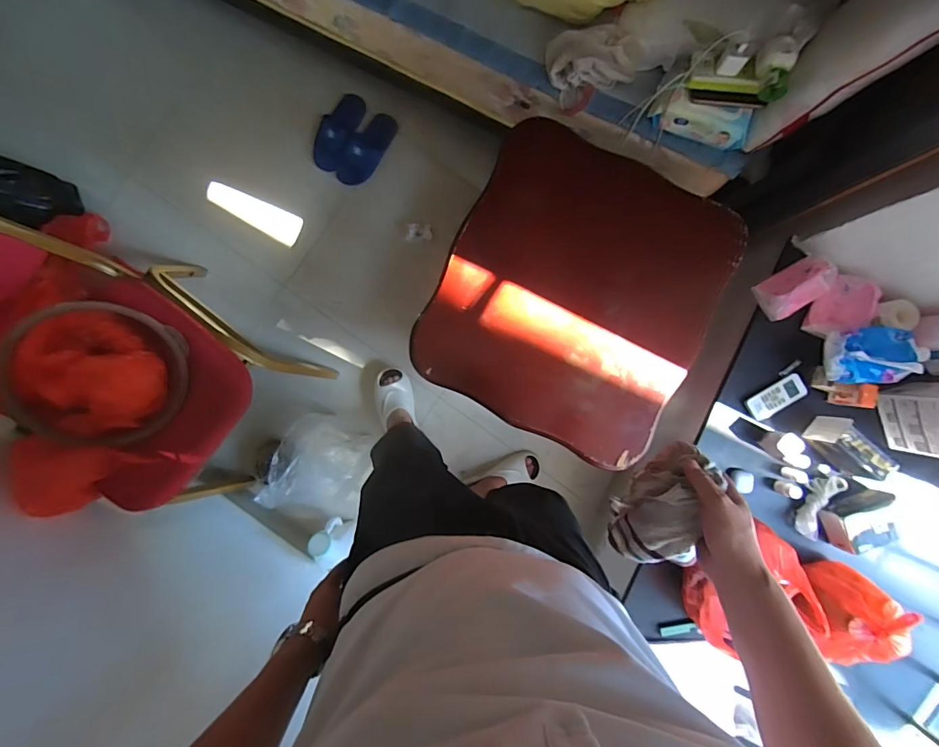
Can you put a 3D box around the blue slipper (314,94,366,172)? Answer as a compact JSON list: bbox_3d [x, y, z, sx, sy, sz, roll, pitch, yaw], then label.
[{"bbox_3d":[-0.410,-0.760,1.350,0.111,0.057,0.249,21,90,1],"label":"blue slipper"}]

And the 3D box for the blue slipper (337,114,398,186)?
[{"bbox_3d":[-0.319,-0.703,1.339,0.100,0.055,0.251,31,90,1],"label":"blue slipper"}]

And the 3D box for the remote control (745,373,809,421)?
[{"bbox_3d":[0.712,0.055,0.997,0.142,0.025,0.058,-26,90,1],"label":"remote control"}]

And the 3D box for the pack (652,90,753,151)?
[{"bbox_3d":[0.493,-0.536,0.908,0.188,0.082,0.038,19,58,2],"label":"pack"}]

